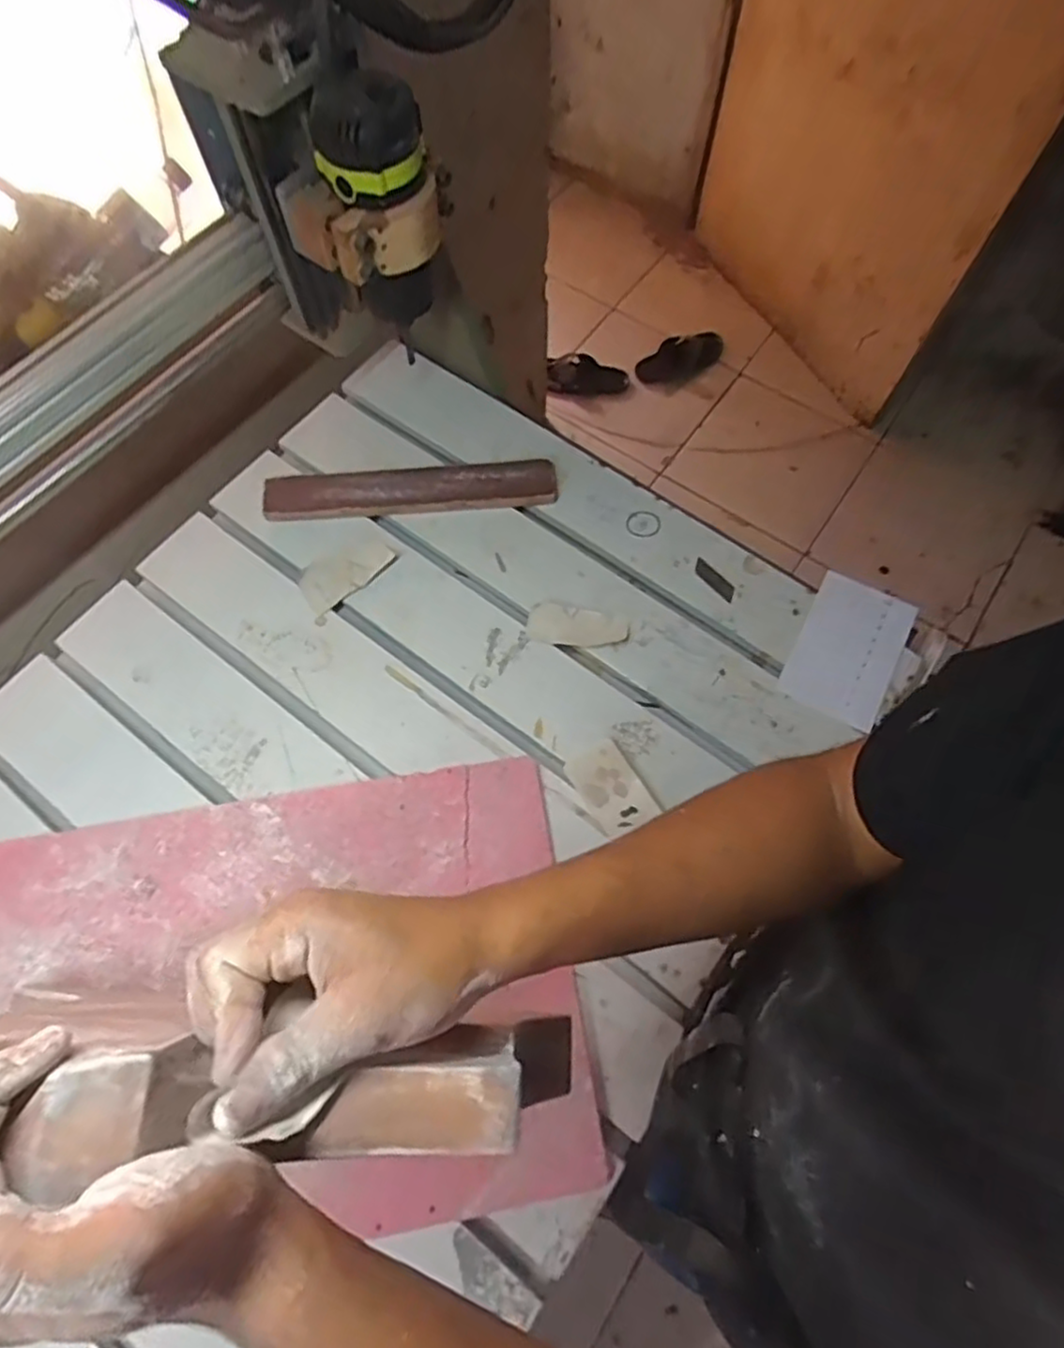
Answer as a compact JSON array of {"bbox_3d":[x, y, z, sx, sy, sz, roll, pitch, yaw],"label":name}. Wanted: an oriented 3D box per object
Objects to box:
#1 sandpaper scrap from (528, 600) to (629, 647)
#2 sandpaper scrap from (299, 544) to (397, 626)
[{"bbox_3d":[0.045,-0.049,0.696,0.097,0.012,0.042,9,68,3],"label":"sandpaper scrap"},{"bbox_3d":[-0.194,-0.105,0.716,0.102,0.015,0.062,-42,74,-16],"label":"sandpaper scrap"}]

